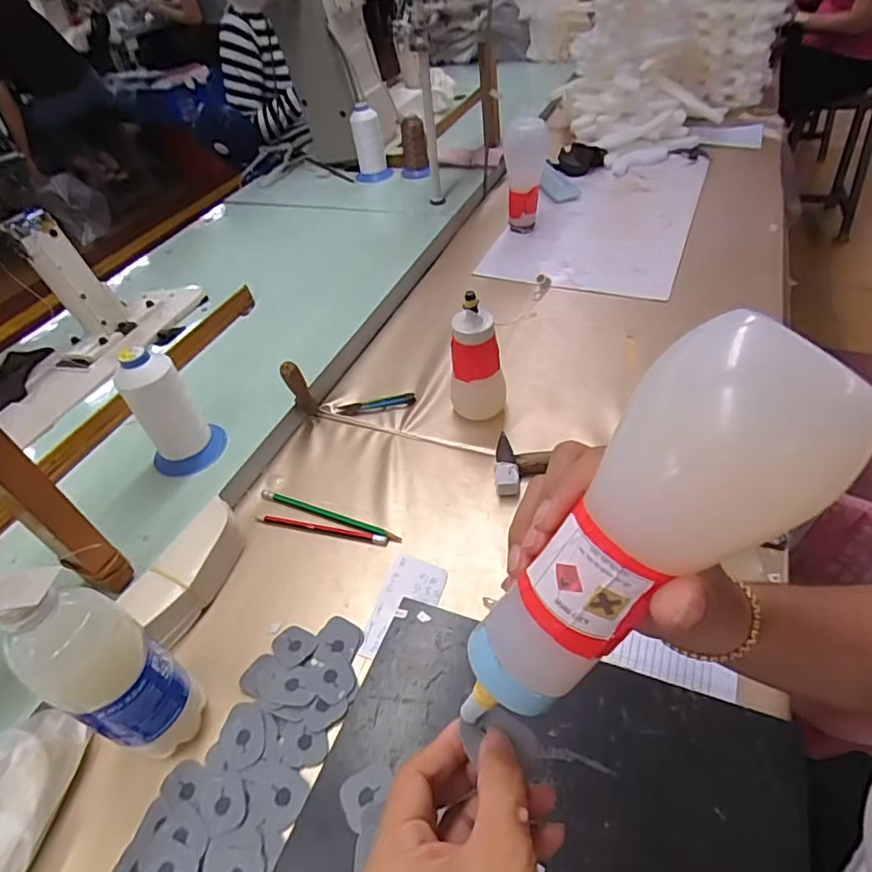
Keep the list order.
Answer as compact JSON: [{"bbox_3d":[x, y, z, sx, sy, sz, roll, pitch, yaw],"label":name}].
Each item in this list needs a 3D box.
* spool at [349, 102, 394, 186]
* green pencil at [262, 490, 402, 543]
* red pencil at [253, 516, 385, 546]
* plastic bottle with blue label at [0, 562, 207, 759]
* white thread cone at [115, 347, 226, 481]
[{"bbox_3d":[-0.133,-0.590,1.126,0.072,0.133,0.072,-4,45,4],"label":"spool"},{"bbox_3d":[-0.112,0.081,0.577,0.169,0.004,0.010,15,49,19],"label":"green pencil"},{"bbox_3d":[-0.117,0.093,0.563,0.142,0.004,0.010,9,48,14],"label":"red pencil"},{"bbox_3d":[-0.221,0.157,0.373,0.058,0.198,0.063,18,50,21],"label":"plastic bottle with blue label"},{"bbox_3d":[-0.283,-0.027,0.588,0.072,0.146,0.066,-31,51,-23],"label":"white thread cone"}]

